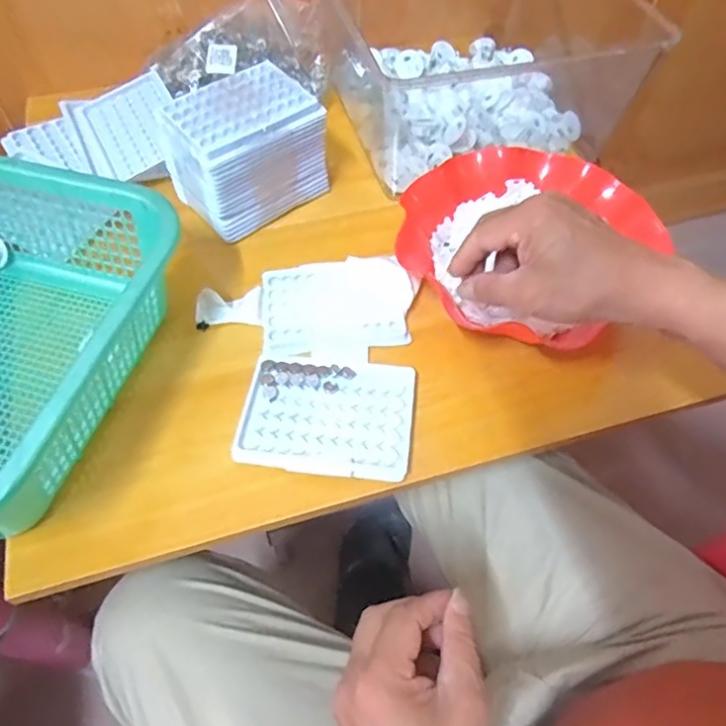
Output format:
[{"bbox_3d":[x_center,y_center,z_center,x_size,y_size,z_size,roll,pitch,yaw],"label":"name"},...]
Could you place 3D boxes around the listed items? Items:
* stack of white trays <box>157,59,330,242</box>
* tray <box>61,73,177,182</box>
[{"bbox_3d":[-0.116,-0.203,0.569,0.140,0.107,0.093,-36,65,-22],"label":"stack of white trays"},{"bbox_3d":[-0.251,-0.254,0.618,0.108,0.007,0.132,-31,67,-6],"label":"tray"}]

